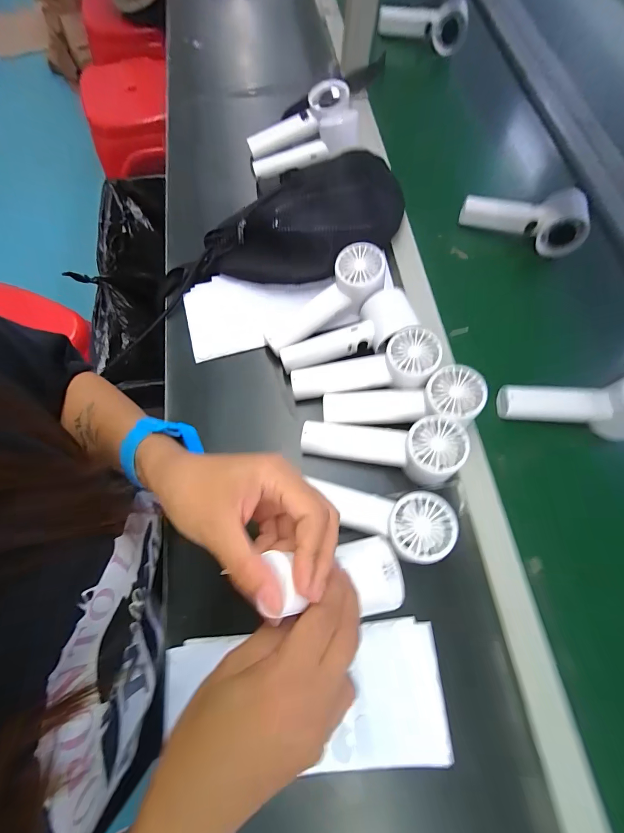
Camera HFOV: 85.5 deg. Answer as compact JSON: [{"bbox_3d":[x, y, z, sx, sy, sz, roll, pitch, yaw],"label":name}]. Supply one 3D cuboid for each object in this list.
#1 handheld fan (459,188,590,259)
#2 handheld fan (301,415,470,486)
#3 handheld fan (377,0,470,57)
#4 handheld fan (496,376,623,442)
[{"bbox_3d":[0.282,-0.269,0.453,0.159,0.059,0.056,20,70,5],"label":"handheld fan"},{"bbox_3d":[0.069,0.035,0.342,0.156,0.059,0.057,3,68,18],"label":"handheld fan"},{"bbox_3d":[0.201,-0.715,0.625,0.157,0.074,0.053,-1,69,-3],"label":"handheld fan"},{"bbox_3d":[0.277,-0.013,0.358,0.150,0.053,0.053,2,69,11],"label":"handheld fan"}]

